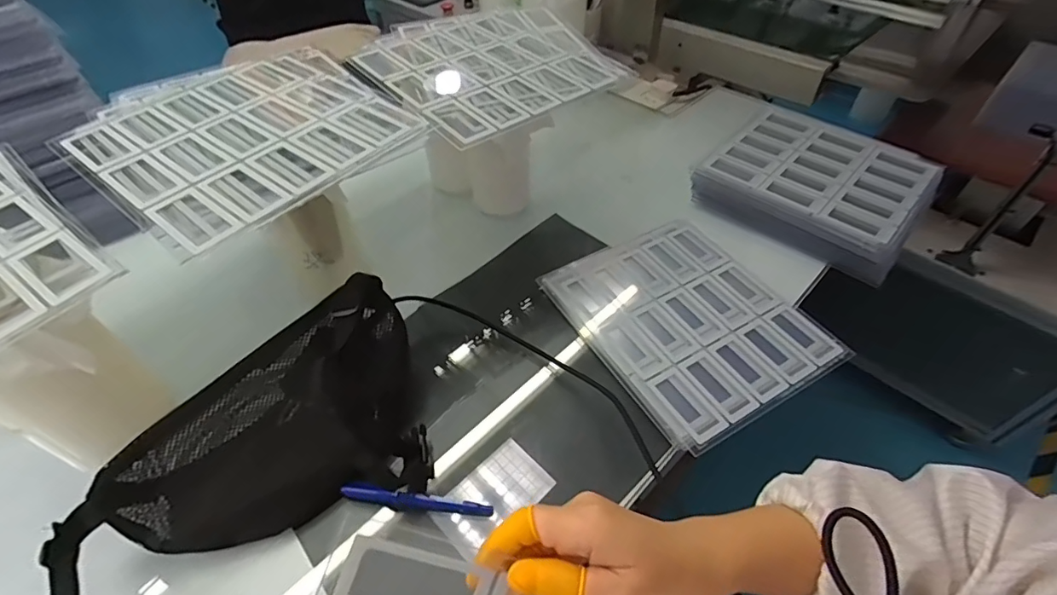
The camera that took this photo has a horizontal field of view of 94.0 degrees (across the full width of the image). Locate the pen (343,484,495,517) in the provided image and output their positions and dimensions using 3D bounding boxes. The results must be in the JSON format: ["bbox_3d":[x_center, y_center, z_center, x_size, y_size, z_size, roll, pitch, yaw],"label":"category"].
[{"bbox_3d":[-0.103,0.186,0.449,0.138,0.018,0.012,6,49,6],"label":"pen"}]

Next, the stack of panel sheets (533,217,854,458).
[{"bbox_3d":[0.182,0.017,0.580,0.232,0.018,0.273,-25,53,-19],"label":"stack of panel sheets"}]

